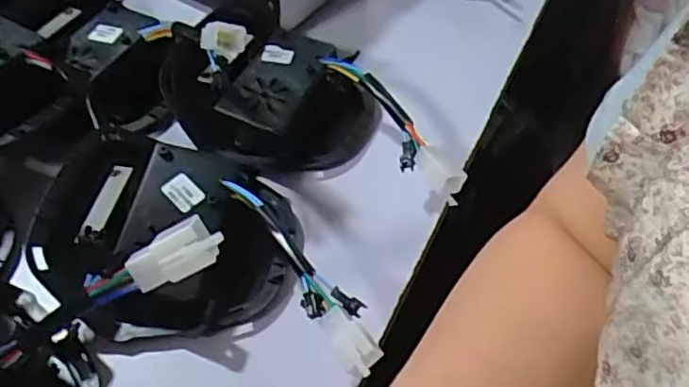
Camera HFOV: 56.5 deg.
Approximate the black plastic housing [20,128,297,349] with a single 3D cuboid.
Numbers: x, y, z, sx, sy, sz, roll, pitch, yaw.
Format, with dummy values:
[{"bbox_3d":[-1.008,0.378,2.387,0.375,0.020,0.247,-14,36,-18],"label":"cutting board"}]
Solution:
[{"bbox_3d":[-0.094,0.017,0.357,0.131,0.045,0.124,-3,51,-4],"label":"black plastic housing"}]

